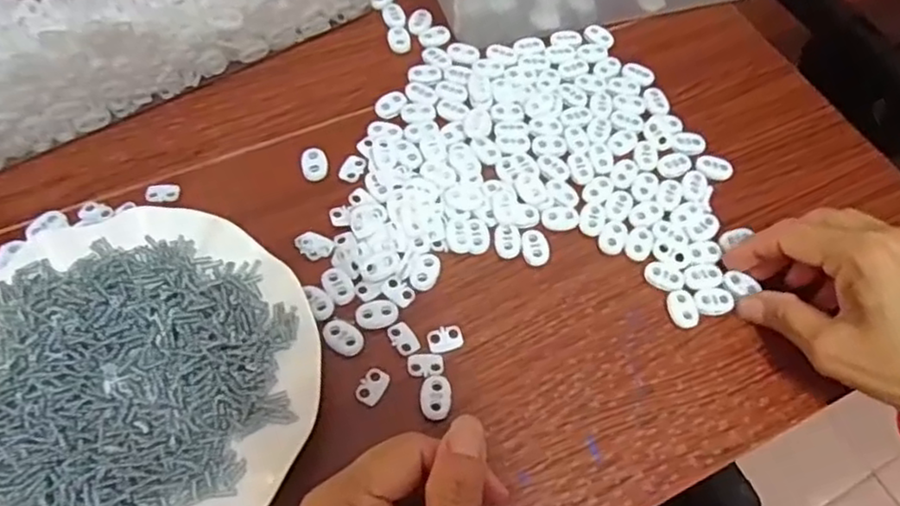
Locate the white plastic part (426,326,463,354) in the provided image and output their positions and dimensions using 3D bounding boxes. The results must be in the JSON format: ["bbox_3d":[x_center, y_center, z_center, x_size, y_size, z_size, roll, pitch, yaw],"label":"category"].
[{"bbox_3d":[-0.002,0.046,0.359,0.019,0.004,0.013,-15,63,-12],"label":"white plastic part"}]

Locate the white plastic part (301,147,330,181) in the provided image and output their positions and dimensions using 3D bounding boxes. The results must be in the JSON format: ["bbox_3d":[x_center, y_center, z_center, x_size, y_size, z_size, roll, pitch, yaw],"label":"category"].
[{"bbox_3d":[-0.083,-0.055,0.412,0.016,0.006,0.023,-12,62,-10],"label":"white plastic part"}]

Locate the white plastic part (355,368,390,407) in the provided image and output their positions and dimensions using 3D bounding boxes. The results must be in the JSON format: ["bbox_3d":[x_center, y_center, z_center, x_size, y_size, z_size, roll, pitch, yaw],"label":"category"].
[{"bbox_3d":[-0.040,0.067,0.342,0.012,0.004,0.019,30,63,13],"label":"white plastic part"}]

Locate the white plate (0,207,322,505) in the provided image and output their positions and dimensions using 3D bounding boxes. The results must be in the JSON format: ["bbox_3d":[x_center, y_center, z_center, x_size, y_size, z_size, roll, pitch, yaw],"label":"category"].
[{"bbox_3d":[-0.157,0.063,0.325,0.177,0.029,0.183,2,61,-3],"label":"white plate"}]

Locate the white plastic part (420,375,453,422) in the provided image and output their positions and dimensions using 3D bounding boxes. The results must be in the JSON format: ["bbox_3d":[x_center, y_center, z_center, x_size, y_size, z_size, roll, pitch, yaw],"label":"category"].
[{"bbox_3d":[-0.007,0.074,0.341,0.016,0.005,0.023,-6,61,-7],"label":"white plastic part"}]

